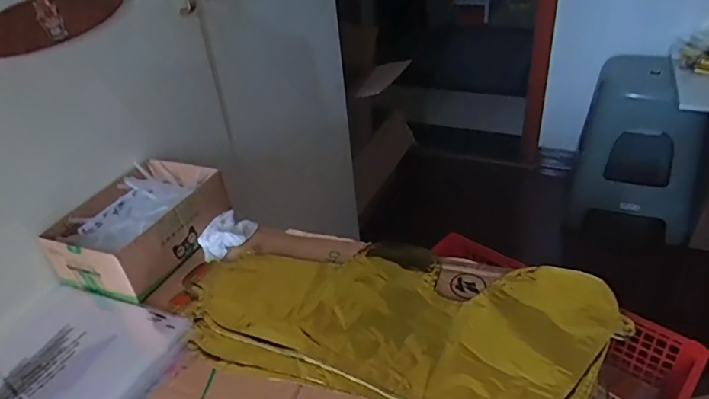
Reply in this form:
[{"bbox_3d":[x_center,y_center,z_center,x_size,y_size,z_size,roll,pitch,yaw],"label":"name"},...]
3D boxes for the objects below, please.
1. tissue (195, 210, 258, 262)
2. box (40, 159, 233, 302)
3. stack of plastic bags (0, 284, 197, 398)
[{"bbox_3d":[-0.162,0.042,0.639,0.044,0.022,0.077,16,40,28],"label":"tissue"},{"bbox_3d":[-0.262,0.030,0.638,0.134,0.071,0.190,10,37,22],"label":"box"},{"bbox_3d":[-0.297,0.170,0.493,0.201,0.012,0.206,13,38,25],"label":"stack of plastic bags"}]

